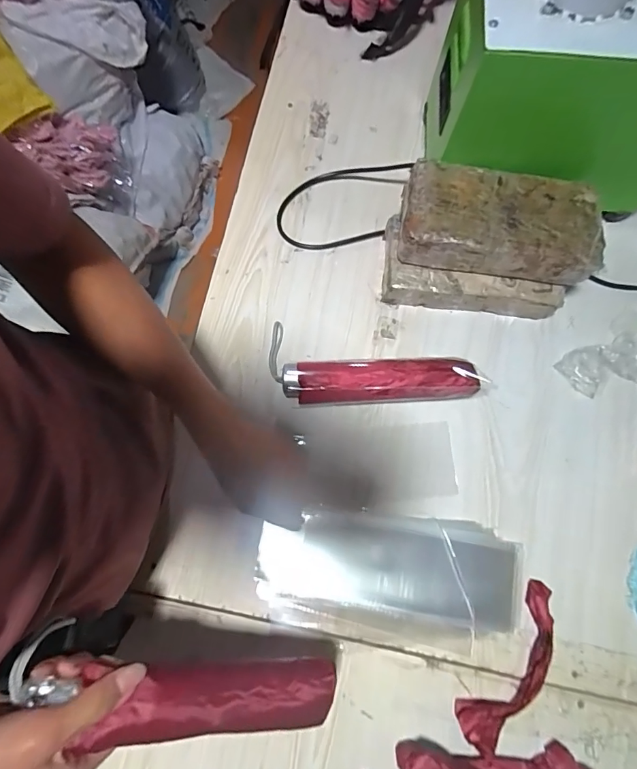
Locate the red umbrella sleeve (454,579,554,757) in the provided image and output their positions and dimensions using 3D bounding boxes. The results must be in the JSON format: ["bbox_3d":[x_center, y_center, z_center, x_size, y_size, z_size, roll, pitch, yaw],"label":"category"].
[{"bbox_3d":[0.220,0.316,0.471,0.054,0.020,0.180,39,81,8],"label":"red umbrella sleeve"}]

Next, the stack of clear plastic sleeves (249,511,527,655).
[{"bbox_3d":[0.081,0.226,0.495,0.304,0.013,0.139,8,79,2],"label":"stack of clear plastic sleeves"}]

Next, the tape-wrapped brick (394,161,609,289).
[{"bbox_3d":[0.218,-0.195,0.518,0.228,0.053,0.113,11,79,3],"label":"tape-wrapped brick"}]

